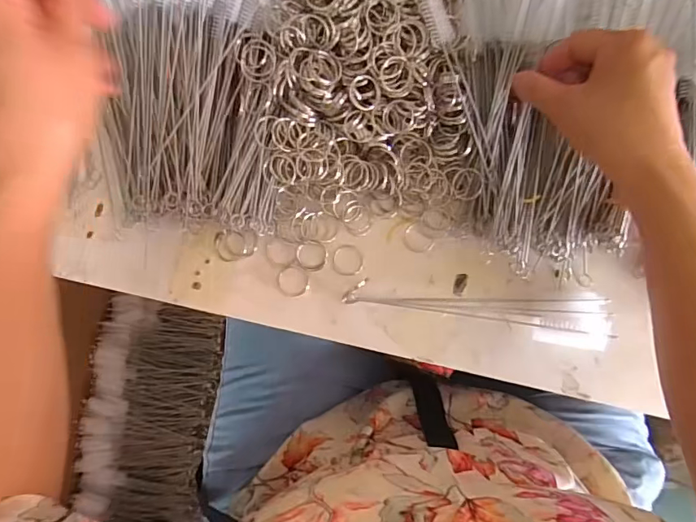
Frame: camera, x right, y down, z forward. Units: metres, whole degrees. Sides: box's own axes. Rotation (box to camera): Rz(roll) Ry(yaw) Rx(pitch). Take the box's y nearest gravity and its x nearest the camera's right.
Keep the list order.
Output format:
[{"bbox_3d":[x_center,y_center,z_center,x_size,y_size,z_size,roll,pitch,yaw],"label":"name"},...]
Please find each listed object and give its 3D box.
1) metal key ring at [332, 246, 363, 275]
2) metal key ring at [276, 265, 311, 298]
[{"bbox_3d":[0.000,0.000,0.381,0.025,0.004,0.025,1,82,-5],"label":"metal key ring"},{"bbox_3d":[-0.044,0.016,0.377,0.025,0.004,0.025,1,82,-5],"label":"metal key ring"}]

